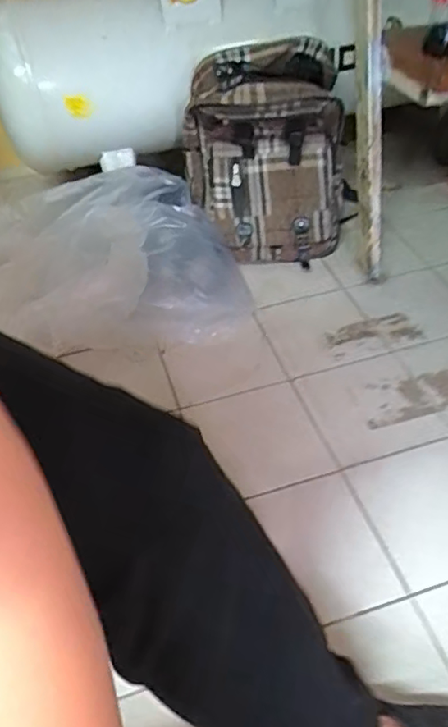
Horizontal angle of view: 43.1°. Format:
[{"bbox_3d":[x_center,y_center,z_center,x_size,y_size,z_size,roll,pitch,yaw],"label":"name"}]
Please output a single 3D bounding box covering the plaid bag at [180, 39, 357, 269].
[{"bbox_3d":[0.094,-0.402,1.167,0.331,0.403,0.221,-10,45,-5],"label":"plaid bag"}]

